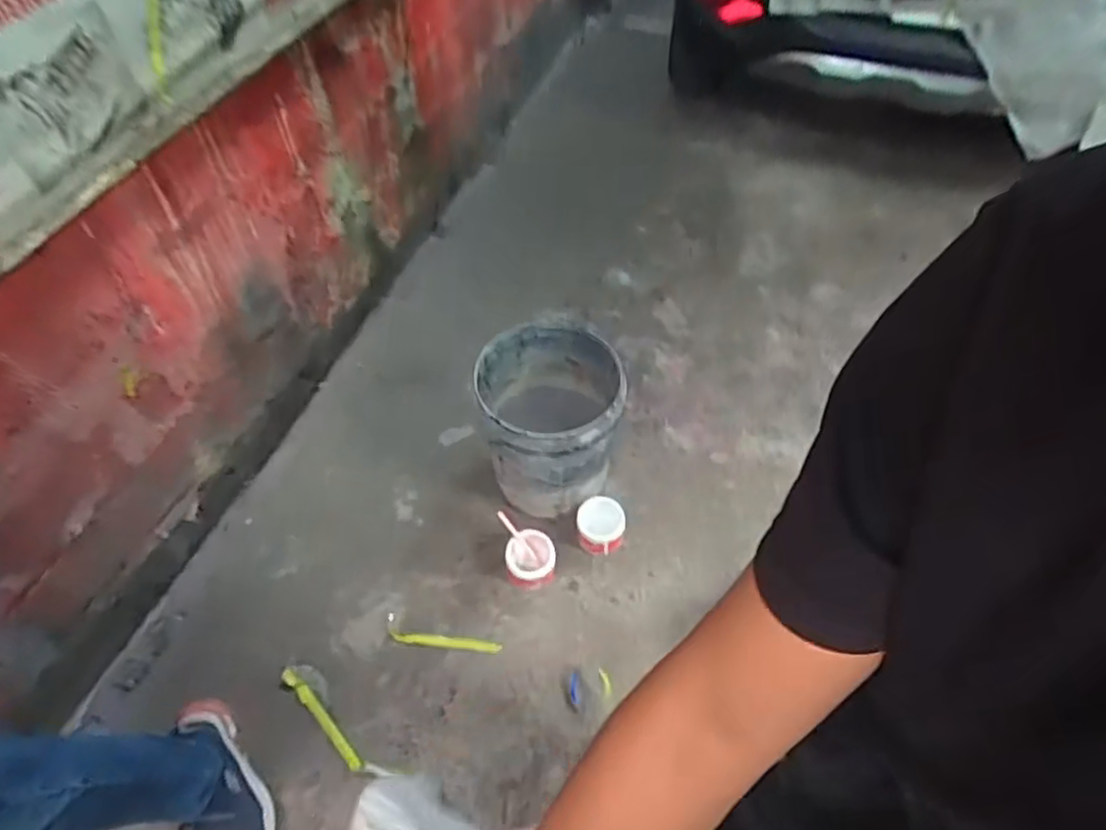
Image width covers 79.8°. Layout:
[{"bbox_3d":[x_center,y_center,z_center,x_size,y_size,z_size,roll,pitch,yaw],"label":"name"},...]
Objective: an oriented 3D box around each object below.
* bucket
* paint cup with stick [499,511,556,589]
[{"bbox_3d":[-0.001,0.020,1.513,0.294,0.377,0.322,0,53,0],"label":"bucket"},{"bbox_3d":[-0.052,0.309,1.472,0.113,0.108,0.143,-6,54,-5],"label":"paint cup with stick"}]

